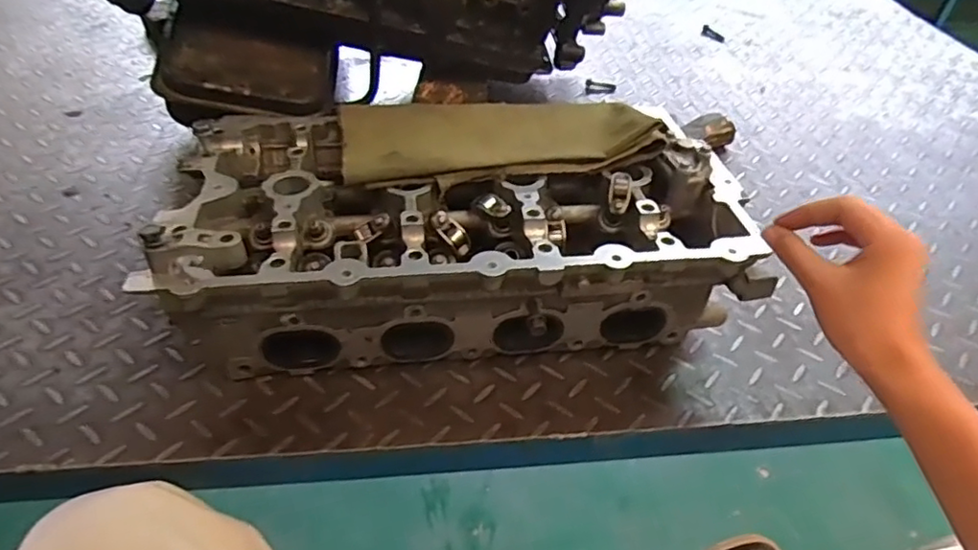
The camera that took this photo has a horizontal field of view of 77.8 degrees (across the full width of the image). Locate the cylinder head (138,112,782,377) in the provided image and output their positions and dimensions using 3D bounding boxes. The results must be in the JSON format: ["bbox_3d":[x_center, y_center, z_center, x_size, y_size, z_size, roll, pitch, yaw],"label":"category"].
[{"bbox_3d":[-0.017,-0.034,0.518,0.435,0.139,0.222,0,45,-5],"label":"cylinder head"}]

